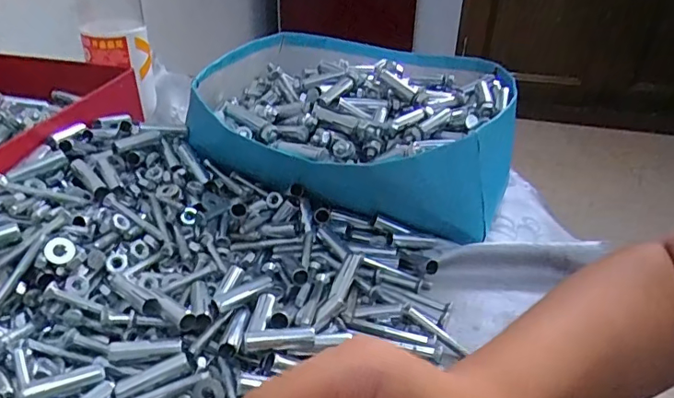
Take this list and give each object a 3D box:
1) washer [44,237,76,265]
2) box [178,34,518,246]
[{"bbox_3d":[-0.173,0.032,0.326,0.017,0.004,0.017,16,55,-23],"label":"washer"},{"bbox_3d":[0.017,-0.080,0.500,0.264,0.090,0.282,6,33,4],"label":"box"}]

